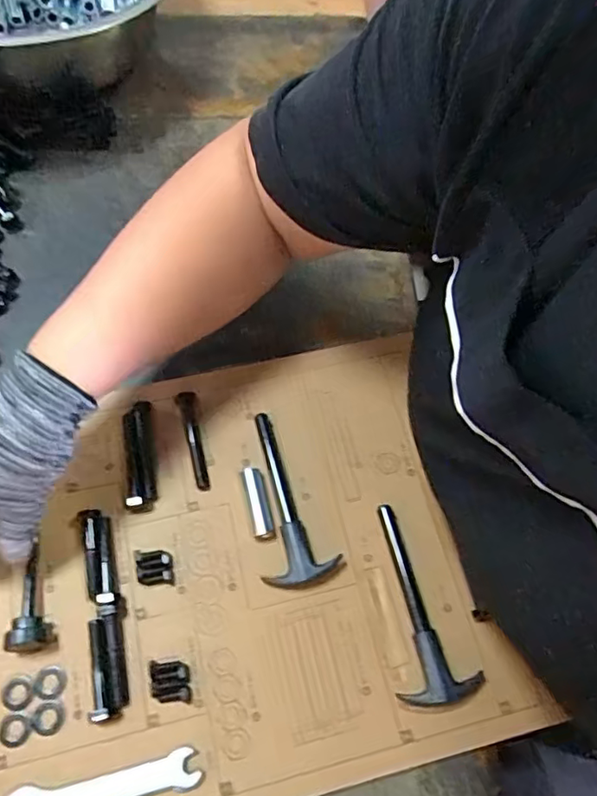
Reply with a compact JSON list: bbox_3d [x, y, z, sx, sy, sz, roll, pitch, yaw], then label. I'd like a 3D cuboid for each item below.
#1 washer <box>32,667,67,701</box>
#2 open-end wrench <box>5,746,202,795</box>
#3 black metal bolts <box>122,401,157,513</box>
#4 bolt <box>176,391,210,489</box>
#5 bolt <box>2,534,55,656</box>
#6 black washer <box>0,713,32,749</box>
[{"bbox_3d":[-0.162,0.186,0.370,0.020,0.004,0.019,2,65,-3],"label":"washer"},{"bbox_3d":[-0.118,0.238,0.344,0.112,0.004,0.026,-10,66,-9],"label":"open-end wrench"},{"bbox_3d":[-0.121,0.042,0.428,0.021,0.014,0.082,-6,65,-7],"label":"black metal bolts"},{"bbox_3d":[-0.081,0.032,0.438,0.014,0.012,0.077,-11,66,-9],"label":"bolt"},{"bbox_3d":[-0.185,0.135,0.389,0.027,0.024,0.068,-13,53,-8],"label":"bolt"},{"bbox_3d":[-0.178,0.209,0.358,0.019,0.004,0.019,2,65,-3],"label":"black washer"}]

